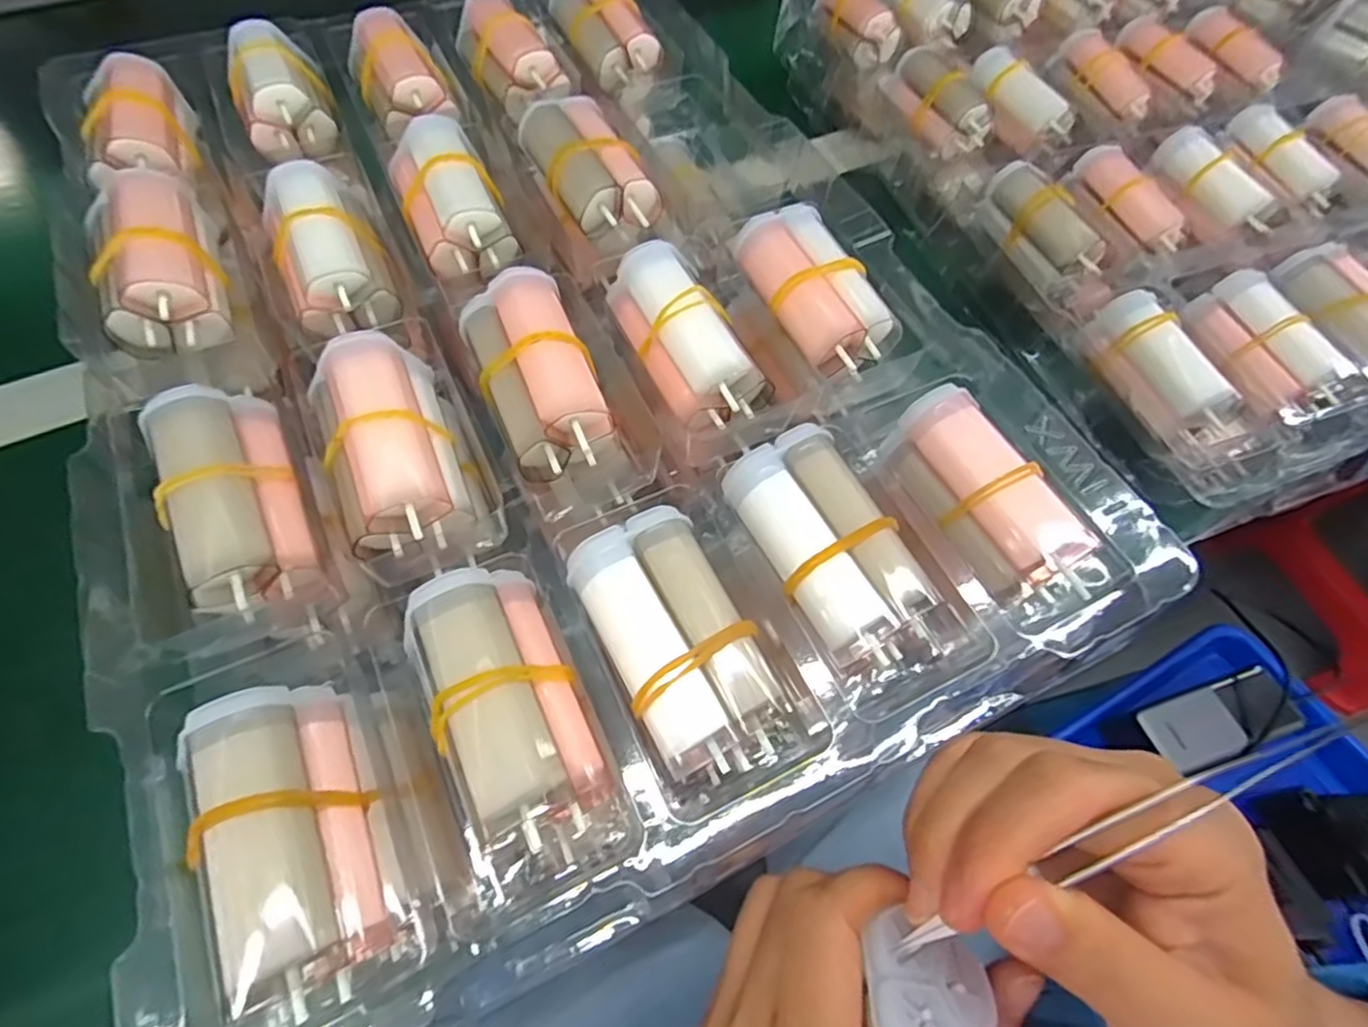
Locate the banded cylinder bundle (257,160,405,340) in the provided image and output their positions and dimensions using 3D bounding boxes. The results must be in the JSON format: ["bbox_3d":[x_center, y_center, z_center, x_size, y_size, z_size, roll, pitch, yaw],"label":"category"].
[{"bbox_3d":[-0.131,-0.098,0.247,0.034,0.027,0.067,-21,77,-13],"label":"banded cylinder bundle"}]

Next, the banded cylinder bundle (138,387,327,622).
[{"bbox_3d":[-0.130,-0.004,0.196,0.031,0.034,0.065,-25,65,-15],"label":"banded cylinder bundle"}]

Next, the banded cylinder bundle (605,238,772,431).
[{"bbox_3d":[0.001,-0.061,0.229,0.032,0.023,0.069,-20,63,-13],"label":"banded cylinder bundle"}]

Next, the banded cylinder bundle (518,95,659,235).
[{"bbox_3d":[-0.039,-0.141,0.268,0.036,0.019,0.064,-25,65,-15],"label":"banded cylinder bundle"}]

